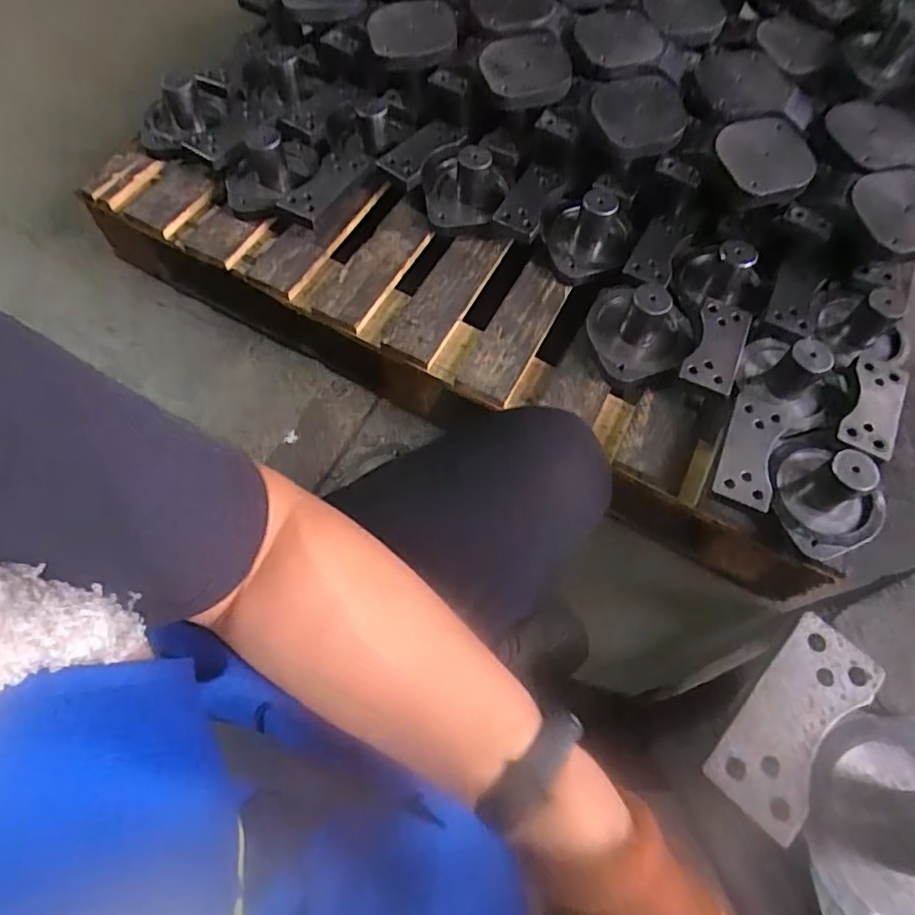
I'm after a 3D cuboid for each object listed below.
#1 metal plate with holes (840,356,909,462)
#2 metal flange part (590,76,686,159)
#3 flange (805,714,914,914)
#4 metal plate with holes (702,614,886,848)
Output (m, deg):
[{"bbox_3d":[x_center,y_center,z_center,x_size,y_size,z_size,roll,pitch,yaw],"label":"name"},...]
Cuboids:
[{"bbox_3d":[0.513,-0.062,0.726,0.062,0.009,0.134,28,65,10],"label":"metal plate with holes"},{"bbox_3d":[0.258,-0.492,0.837,0.129,0.021,0.157,20,64,6],"label":"metal flange part"},{"bbox_3d":[0.300,0.240,0.374,0.125,0.071,0.139,5,64,-1],"label":"flange"},{"bbox_3d":[0.229,0.176,0.398,0.062,0.007,0.142,42,69,16],"label":"metal plate with holes"}]

